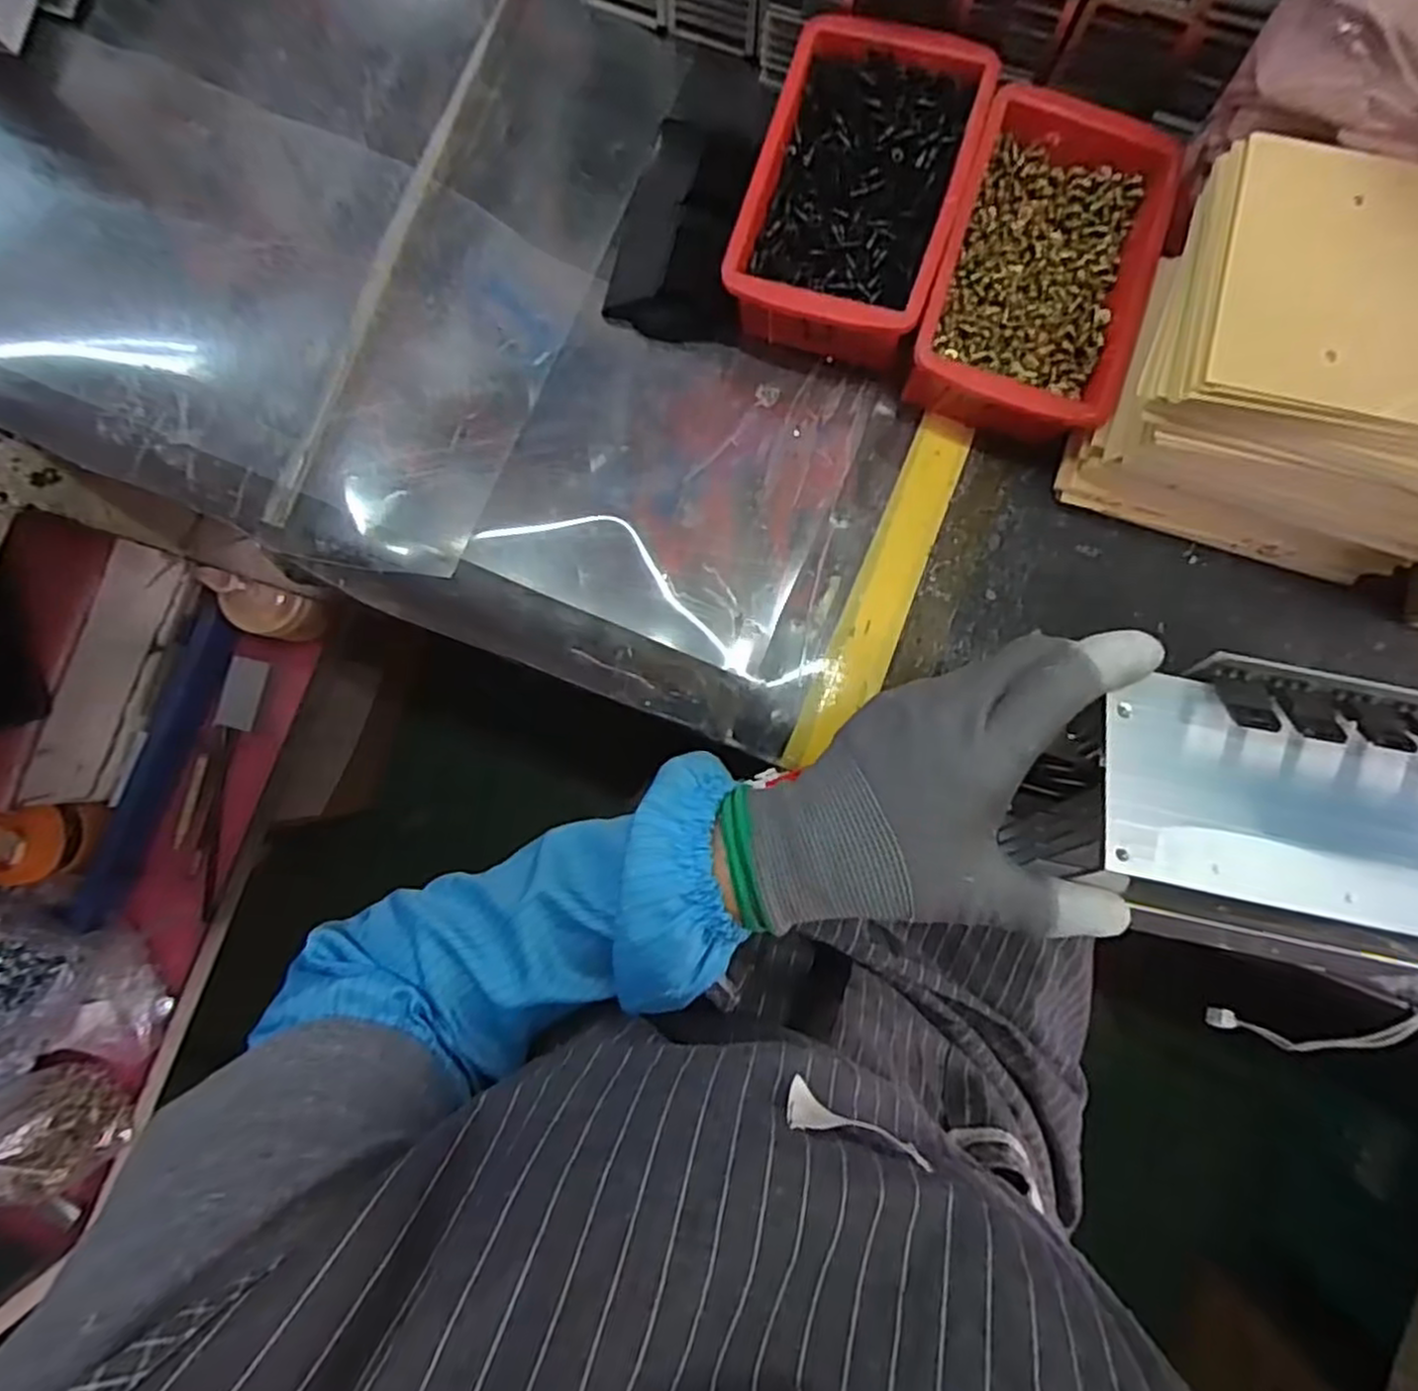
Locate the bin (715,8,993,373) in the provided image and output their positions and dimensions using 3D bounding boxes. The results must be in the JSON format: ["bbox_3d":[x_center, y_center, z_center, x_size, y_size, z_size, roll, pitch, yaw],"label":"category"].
[{"bbox_3d":[0.074,-0.250,0.384,0.097,0.057,0.147,17,87,2],"label":"bin"}]

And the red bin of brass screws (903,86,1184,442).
[{"bbox_3d":[0.164,-0.208,0.379,0.096,0.057,0.152,18,87,2],"label":"red bin of brass screws"}]

